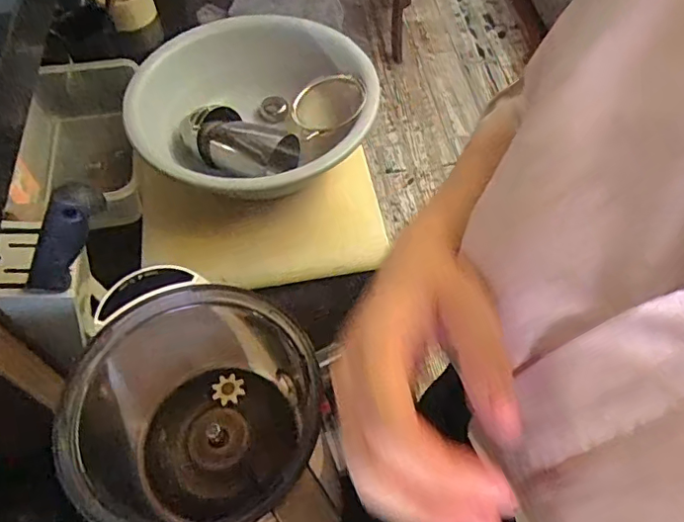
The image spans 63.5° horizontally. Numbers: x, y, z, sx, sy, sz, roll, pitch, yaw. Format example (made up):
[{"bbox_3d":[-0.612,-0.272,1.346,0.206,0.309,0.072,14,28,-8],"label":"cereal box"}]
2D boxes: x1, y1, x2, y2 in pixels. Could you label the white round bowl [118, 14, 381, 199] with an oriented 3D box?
[{"bbox_3d":[-0.109,-0.178,0.719,0.306,0.110,0.287,-14,58,-8],"label":"white round bowl"}]

